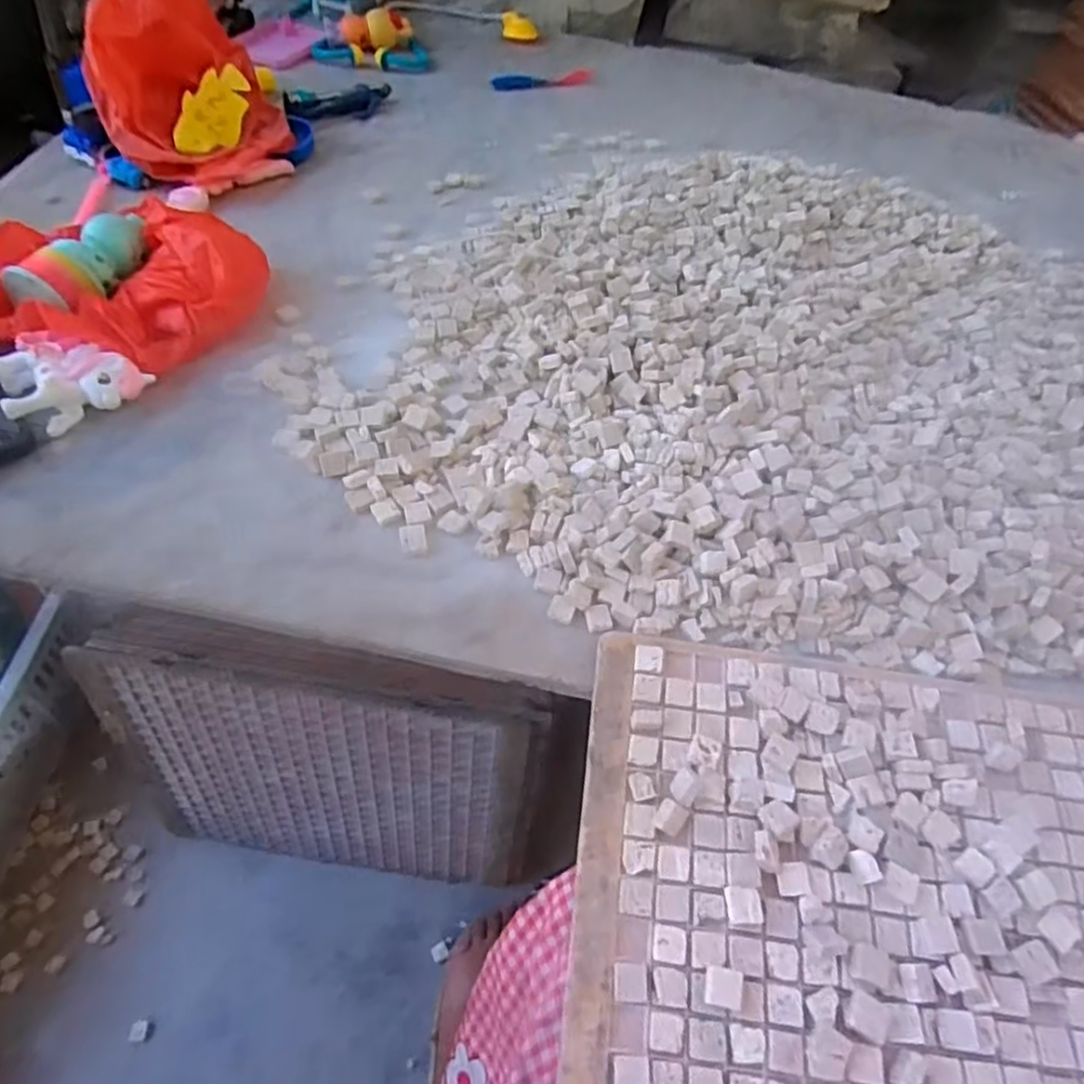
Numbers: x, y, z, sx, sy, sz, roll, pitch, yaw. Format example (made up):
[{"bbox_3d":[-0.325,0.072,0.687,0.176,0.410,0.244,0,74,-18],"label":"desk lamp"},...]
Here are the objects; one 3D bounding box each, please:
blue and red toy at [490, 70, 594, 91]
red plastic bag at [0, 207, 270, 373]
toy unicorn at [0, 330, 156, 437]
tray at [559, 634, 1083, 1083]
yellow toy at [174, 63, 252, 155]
[{"bbox_3d":[0.002,-0.568,0.887,0.124,0.016,0.015,-8,54,-11],"label":"blue and red toy"},{"bbox_3d":[-0.338,-0.169,0.518,0.183,0.059,0.252,23,54,12],"label":"red plastic bag"},{"bbox_3d":[-0.324,-0.103,0.484,0.089,0.034,0.071,19,54,9],"label":"toy unicorn"},{"bbox_3d":[0.184,0.208,0.323,0.342,0.013,0.312,7,60,2],"label":"tray"},{"bbox_3d":[-0.315,-0.414,0.697,0.012,0.052,0.101,13,67,41],"label":"yellow toy"}]

